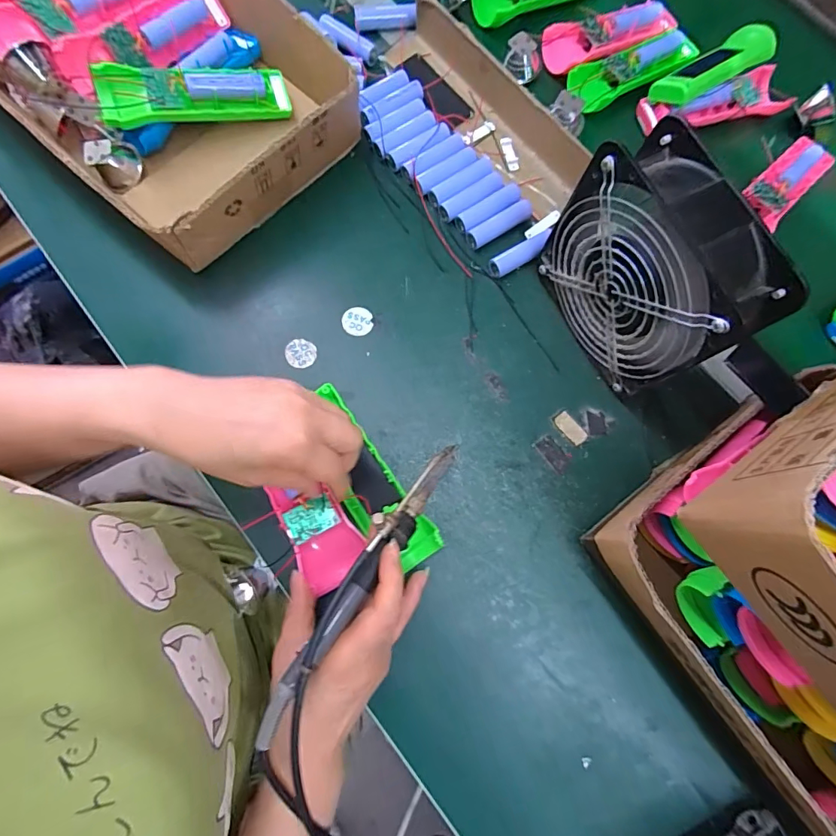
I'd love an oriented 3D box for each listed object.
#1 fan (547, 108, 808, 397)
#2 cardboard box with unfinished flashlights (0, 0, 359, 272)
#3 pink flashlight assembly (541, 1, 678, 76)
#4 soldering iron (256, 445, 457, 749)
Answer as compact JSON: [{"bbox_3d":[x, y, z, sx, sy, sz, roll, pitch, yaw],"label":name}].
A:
[{"bbox_3d":[0.167,-0.102,0.334,0.064,0.147,0.144,-25,77,-8],"label":"fan"},{"bbox_3d":[-0.271,-0.339,0.415,0.421,0.096,0.230,40,78,8],"label":"cardboard box with unfinished flashlights"},{"bbox_3d":[0.204,-0.406,0.479,0.154,0.023,0.044,-24,77,-8],"label":"pink flashlight assembly"},{"bbox_3d":[-0.031,0.093,0.273,0.022,0.028,0.198,34,67,6],"label":"soldering iron"}]

